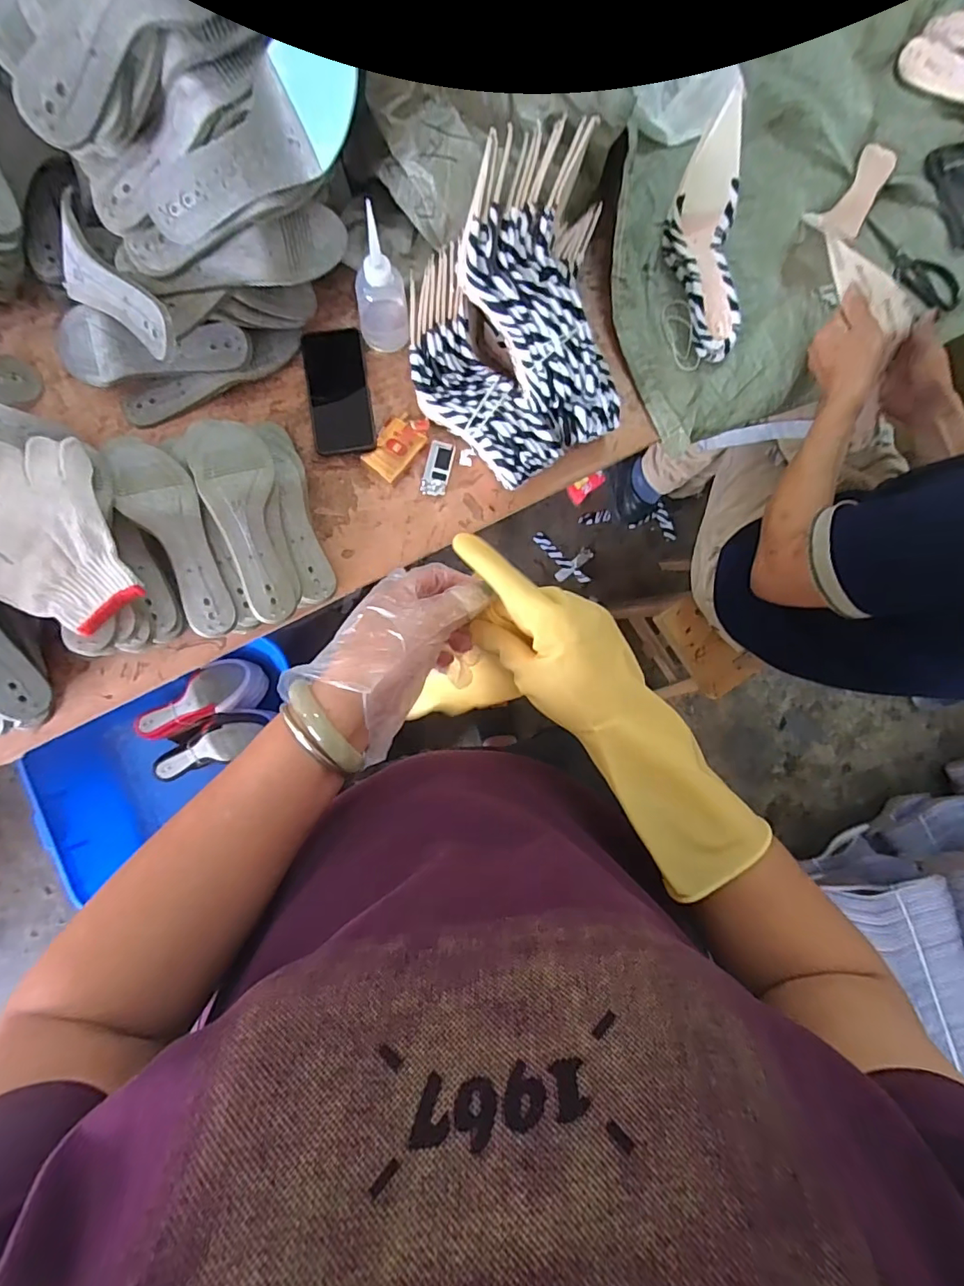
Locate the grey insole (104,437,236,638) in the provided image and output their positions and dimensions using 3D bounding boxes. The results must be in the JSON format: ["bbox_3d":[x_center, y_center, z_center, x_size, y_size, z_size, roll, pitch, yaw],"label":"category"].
[{"bbox_3d":[-0.342,-0.124,0.597,0.075,0.058,0.239,-21,104,-5],"label":"grey insole"}]

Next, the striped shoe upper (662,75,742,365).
[{"bbox_3d":[0.302,-0.516,0.660,0.092,0.131,0.252,-8,88,-4],"label":"striped shoe upper"}]

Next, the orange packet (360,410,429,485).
[{"bbox_3d":[-0.111,-0.258,0.681,0.056,0.021,0.092,38,85,-1],"label":"orange packet"}]

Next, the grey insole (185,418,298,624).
[{"bbox_3d":[-0.267,-0.151,0.597,0.087,0.066,0.248,-20,89,-5],"label":"grey insole"}]

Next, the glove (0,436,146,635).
[{"bbox_3d":[-0.448,-0.107,0.532,0.134,0.029,0.194,-19,89,-5],"label":"glove"}]

